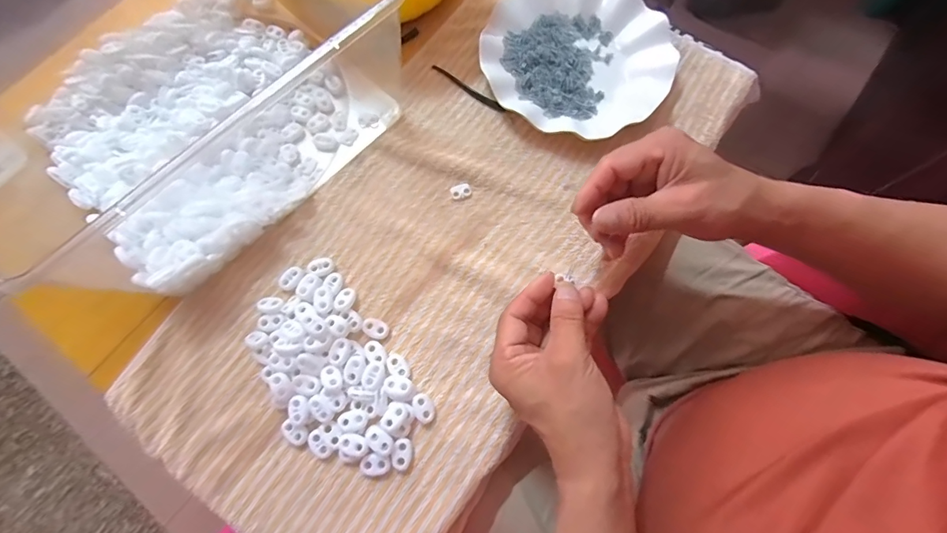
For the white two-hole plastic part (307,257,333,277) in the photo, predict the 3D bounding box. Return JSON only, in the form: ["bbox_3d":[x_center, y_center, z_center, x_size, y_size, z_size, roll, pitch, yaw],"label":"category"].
[{"bbox_3d":[-0.131,0.001,0.366,0.021,0.009,0.016,-27,74,-6],"label":"white two-hole plastic part"}]

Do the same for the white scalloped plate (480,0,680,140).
[{"bbox_3d":[0.103,-0.208,0.419,0.176,0.023,0.183,-1,73,2],"label":"white scalloped plate"}]

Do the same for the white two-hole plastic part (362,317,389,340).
[{"bbox_3d":[-0.081,0.051,0.351,0.022,0.005,0.015,24,75,9],"label":"white two-hole plastic part"}]

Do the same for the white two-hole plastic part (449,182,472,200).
[{"bbox_3d":[-0.011,-0.069,0.388,0.019,0.004,0.012,-18,73,-4],"label":"white two-hole plastic part"}]

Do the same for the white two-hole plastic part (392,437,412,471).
[{"bbox_3d":[-0.054,0.142,0.322,0.013,0.007,0.022,4,73,4],"label":"white two-hole plastic part"}]

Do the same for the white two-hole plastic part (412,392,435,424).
[{"bbox_3d":[-0.039,0.110,0.331,0.014,0.008,0.022,-24,73,-5],"label":"white two-hole plastic part"}]

